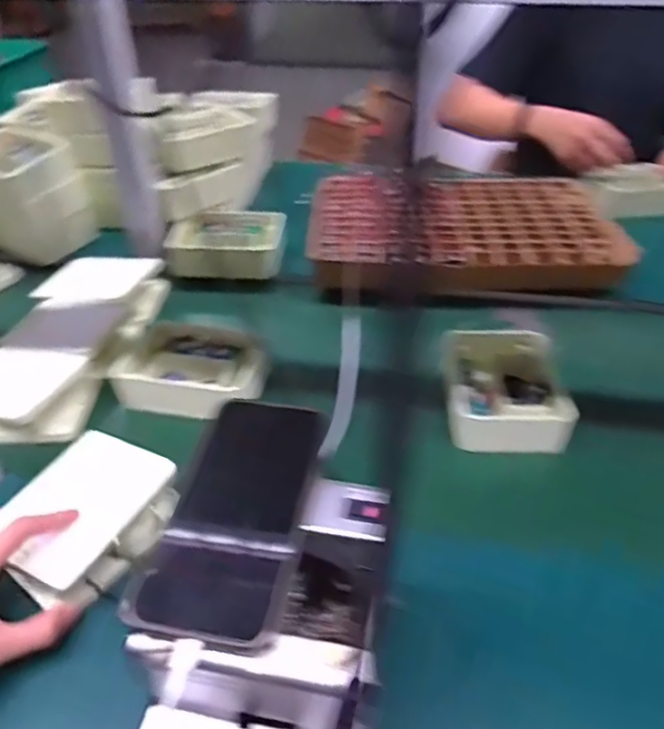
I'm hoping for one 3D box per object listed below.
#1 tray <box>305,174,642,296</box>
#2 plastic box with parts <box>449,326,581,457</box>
[{"bbox_3d":[0.187,-0.204,0.902,0.423,0.060,0.304,-1,39,1],"label":"tray"},{"bbox_3d":[0.172,0.026,0.636,0.124,0.054,0.131,-1,39,2],"label":"plastic box with parts"}]

